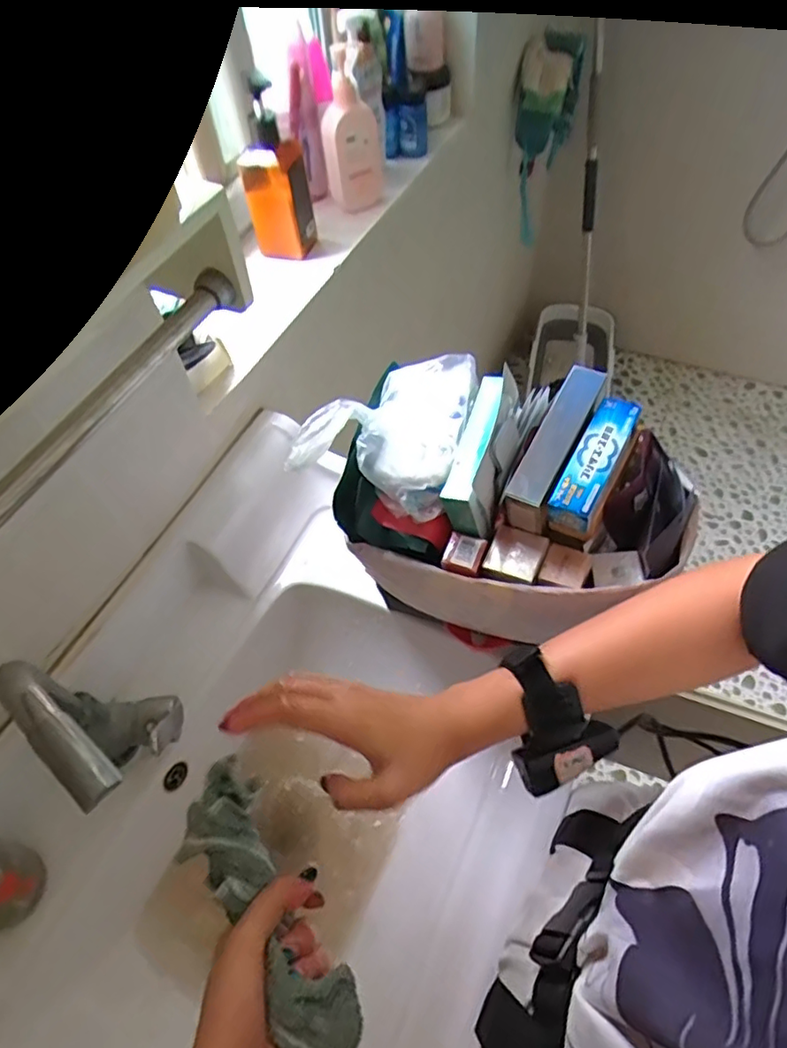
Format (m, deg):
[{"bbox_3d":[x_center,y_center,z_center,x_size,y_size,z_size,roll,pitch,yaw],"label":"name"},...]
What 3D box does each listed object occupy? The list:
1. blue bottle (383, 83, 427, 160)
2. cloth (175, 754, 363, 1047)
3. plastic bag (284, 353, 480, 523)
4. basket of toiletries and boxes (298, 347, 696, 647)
[{"bbox_3d":[0.019,-0.628,0.914,0.065,0.092,0.057,1,55,2],"label":"blue bottle"},{"bbox_3d":[-0.074,0.231,0.350,0.052,0.032,0.174,-30,68,-18],"label":"cloth"},{"bbox_3d":[-0.002,-0.075,0.477,0.111,0.070,0.148,15,57,12],"label":"plastic bag"},{"bbox_3d":[0.086,-0.014,0.502,0.291,0.171,0.168,15,57,12],"label":"basket of toiletries and boxes"}]

